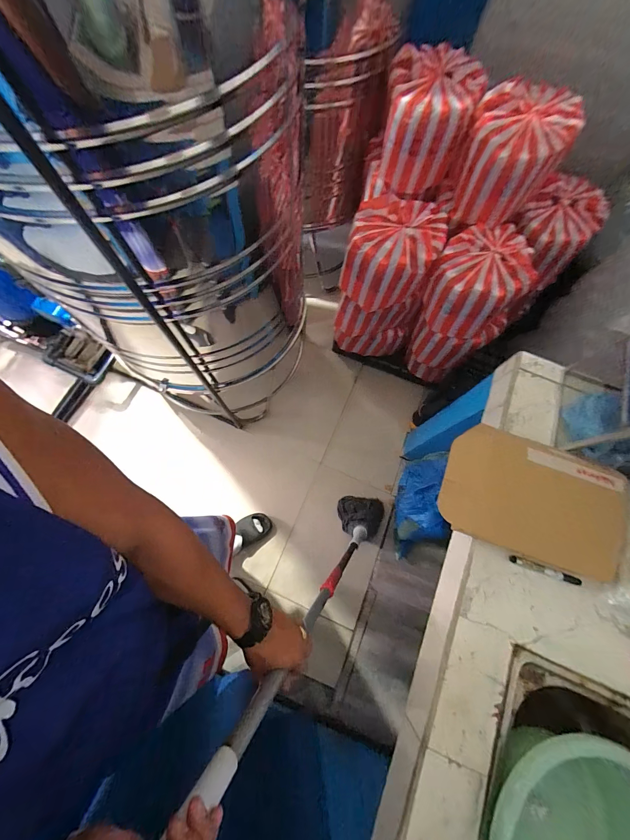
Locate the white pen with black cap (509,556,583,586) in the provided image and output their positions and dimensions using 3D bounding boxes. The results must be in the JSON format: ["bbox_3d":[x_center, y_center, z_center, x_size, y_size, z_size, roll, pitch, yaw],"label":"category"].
[{"bbox_3d":[0.467,0.306,0.621,0.141,0.010,0.015,20,73,4],"label":"white pen with black cap"}]

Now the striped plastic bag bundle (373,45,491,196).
[{"bbox_3d":[0.352,-0.958,1.007,0.278,0.272,0.282,-3,73,-3],"label":"striped plastic bag bundle"}]

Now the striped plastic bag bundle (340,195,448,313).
[{"bbox_3d":[0.270,-0.592,1.110,0.316,0.261,0.282,20,73,4],"label":"striped plastic bag bundle"}]

